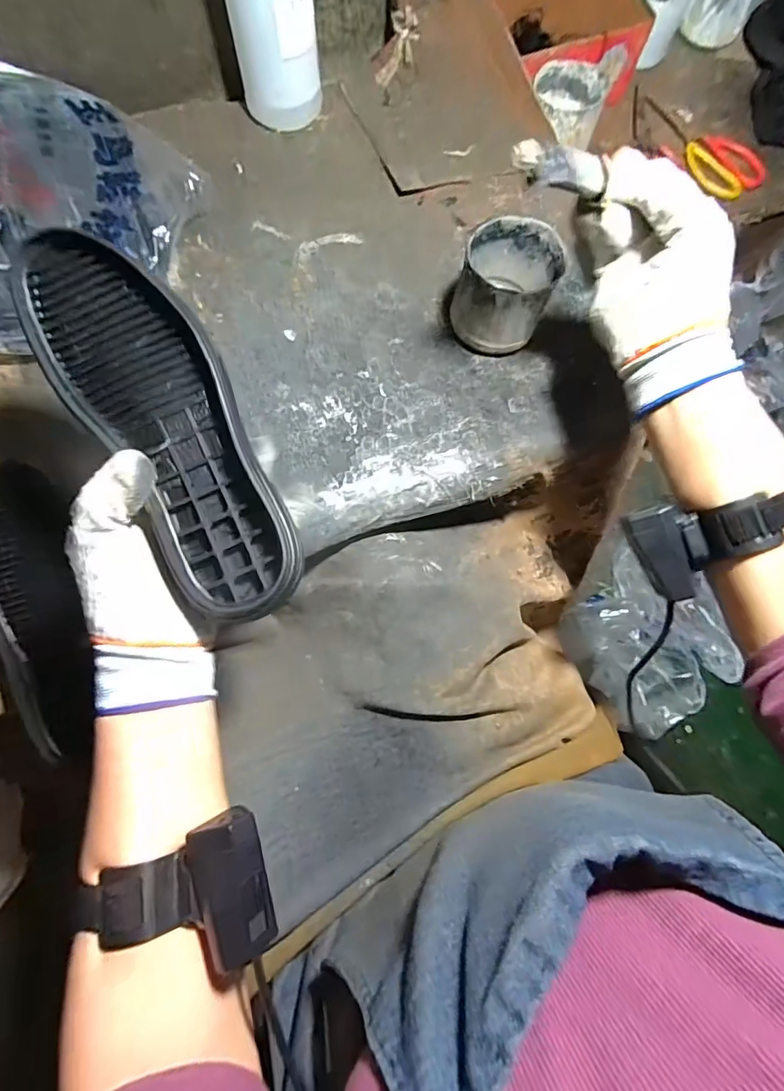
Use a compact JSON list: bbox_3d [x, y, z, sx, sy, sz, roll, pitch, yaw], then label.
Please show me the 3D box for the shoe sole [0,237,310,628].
[{"bbox_3d":[-0.143,-0.078,0.317,0.089,0.033,0.265,-31,89,-9],"label":"shoe sole"}]

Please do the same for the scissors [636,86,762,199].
[{"bbox_3d":[0.401,-0.541,0.661,0.212,0.019,0.076,39,77,10],"label":"scissors"}]

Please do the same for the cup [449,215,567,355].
[{"bbox_3d":[0.109,-0.250,0.488,0.084,0.082,0.101,29,75,7],"label":"cup"}]

